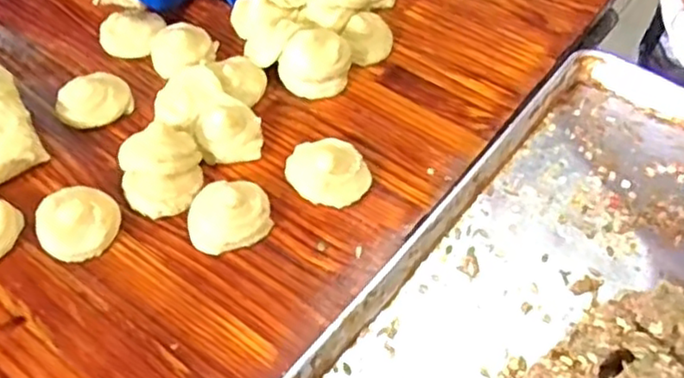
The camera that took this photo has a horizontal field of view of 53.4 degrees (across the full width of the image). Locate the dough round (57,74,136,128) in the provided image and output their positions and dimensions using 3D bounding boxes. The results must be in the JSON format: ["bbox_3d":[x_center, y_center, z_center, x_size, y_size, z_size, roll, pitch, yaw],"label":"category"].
[{"bbox_3d":[-0.292,-0.104,0.801,0.083,0.025,0.064,-28,61,-19],"label":"dough round"}]

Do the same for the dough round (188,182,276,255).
[{"bbox_3d":[-0.117,0.023,0.700,0.082,0.035,0.073,-14,57,-11],"label":"dough round"}]

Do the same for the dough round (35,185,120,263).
[{"bbox_3d":[-0.271,0.032,0.697,0.077,0.027,0.082,1,56,-1],"label":"dough round"}]

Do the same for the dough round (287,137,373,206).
[{"bbox_3d":[-0.014,-0.020,0.739,0.086,0.029,0.083,1,56,-1],"label":"dough round"}]

